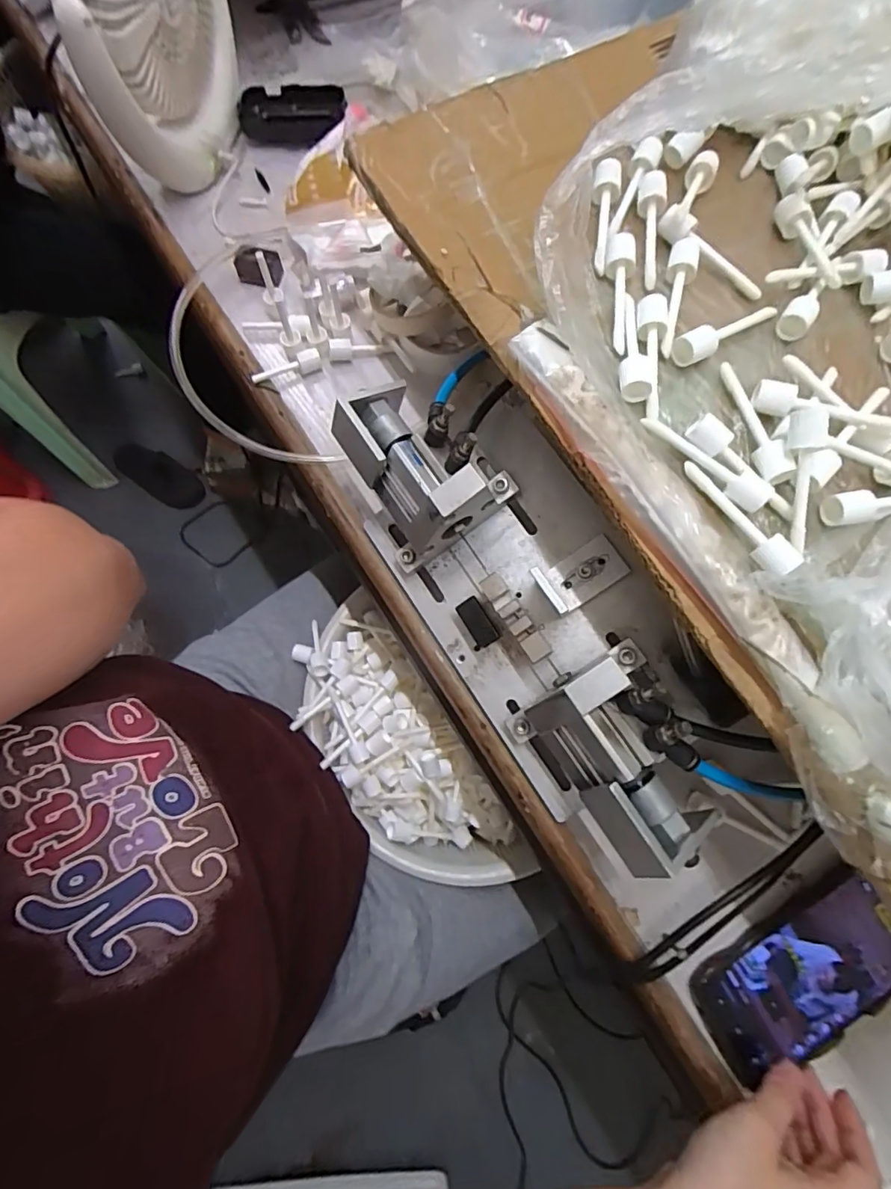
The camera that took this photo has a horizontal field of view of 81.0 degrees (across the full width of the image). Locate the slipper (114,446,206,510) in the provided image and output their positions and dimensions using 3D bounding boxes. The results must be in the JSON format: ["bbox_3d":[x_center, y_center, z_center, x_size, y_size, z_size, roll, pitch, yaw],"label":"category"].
[{"bbox_3d":[-0.660,-0.275,1.206,0.213,0.041,0.096,32,77,7],"label":"slipper"}]

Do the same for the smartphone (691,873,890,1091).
[{"bbox_3d":[0.257,0.272,0.373,0.159,0.011,0.081,-22,77,-8],"label":"smartphone"}]

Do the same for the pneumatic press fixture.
[{"bbox_3d":[0.063,-0.001,0.382,0.142,0.095,0.378,-31,78,-9],"label":"pneumatic press fixture"}]

